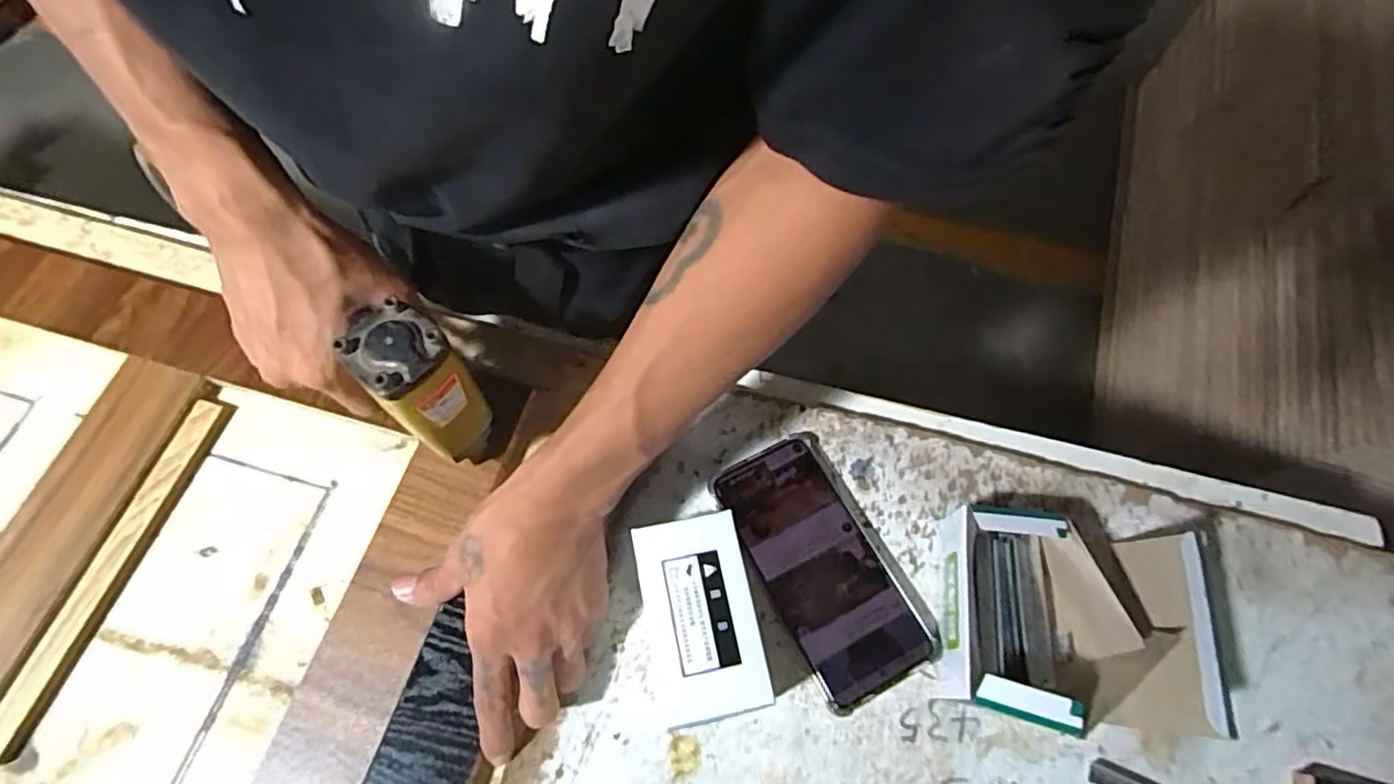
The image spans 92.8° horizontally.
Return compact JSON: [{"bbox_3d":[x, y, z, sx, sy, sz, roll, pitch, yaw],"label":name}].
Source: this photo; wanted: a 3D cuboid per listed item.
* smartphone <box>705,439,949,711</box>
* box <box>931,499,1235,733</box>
[{"bbox_3d":[0.080,0.108,0.426,0.082,0.016,0.163,-25,68,-11],"label":"smartphone"},{"bbox_3d":[0.216,0.132,0.389,0.134,0.065,0.112,5,66,2],"label":"box"}]

